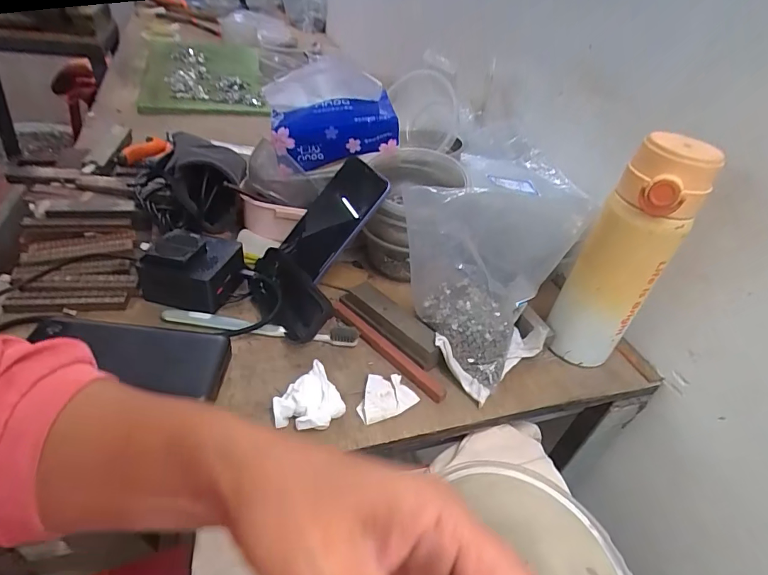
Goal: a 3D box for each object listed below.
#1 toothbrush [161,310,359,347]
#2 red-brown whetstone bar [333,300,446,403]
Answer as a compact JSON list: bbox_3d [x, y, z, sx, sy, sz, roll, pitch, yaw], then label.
[{"bbox_3d":[-0.117,0.039,0.427,0.183,0.016,0.018,8,38,-3],"label":"toothbrush"},{"bbox_3d":[0.000,0.057,0.432,0.016,0.010,0.149,-27,52,-38],"label":"red-brown whetstone bar"}]

